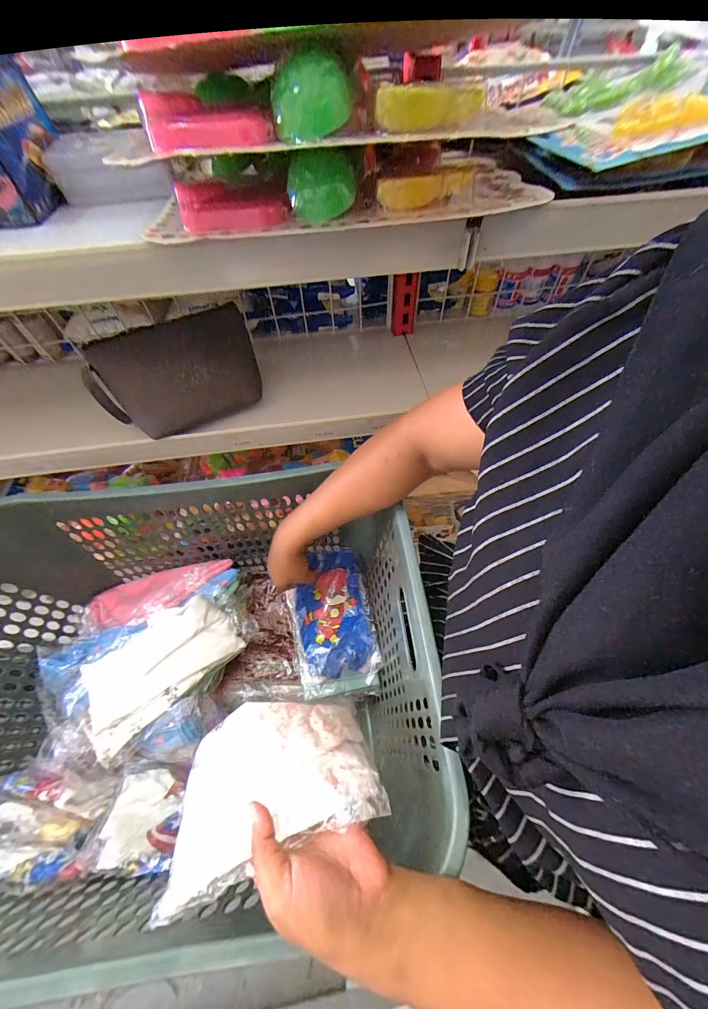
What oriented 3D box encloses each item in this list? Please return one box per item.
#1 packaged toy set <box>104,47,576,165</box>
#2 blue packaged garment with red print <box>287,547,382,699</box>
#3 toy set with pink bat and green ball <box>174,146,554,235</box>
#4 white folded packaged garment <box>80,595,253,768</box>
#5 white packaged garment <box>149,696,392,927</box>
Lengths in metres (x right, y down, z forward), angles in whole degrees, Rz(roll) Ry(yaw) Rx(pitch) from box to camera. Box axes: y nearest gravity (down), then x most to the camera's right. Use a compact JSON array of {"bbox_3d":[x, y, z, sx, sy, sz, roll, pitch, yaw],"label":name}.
[{"bbox_3d":[-0.009,-0.305,0.262,0.293,0.043,0.128,-2,59,-1],"label":"packaged toy set"},{"bbox_3d":[-0.036,0.184,0.538,0.125,0.073,0.209,-11,59,-6],"label":"blue packaged garment with red print"},{"bbox_3d":[0.011,-0.291,0.296,0.310,0.045,0.107,-4,59,-2],"label":"toy set with pink bat and green ball"},{"bbox_3d":[-0.262,0.213,0.449,0.205,0.034,0.110,-38,66,-20],"label":"white folded packaged garment"},{"bbox_3d":[-0.067,0.232,0.290,0.164,0.036,0.114,-14,31,-13],"label":"white packaged garment"}]

